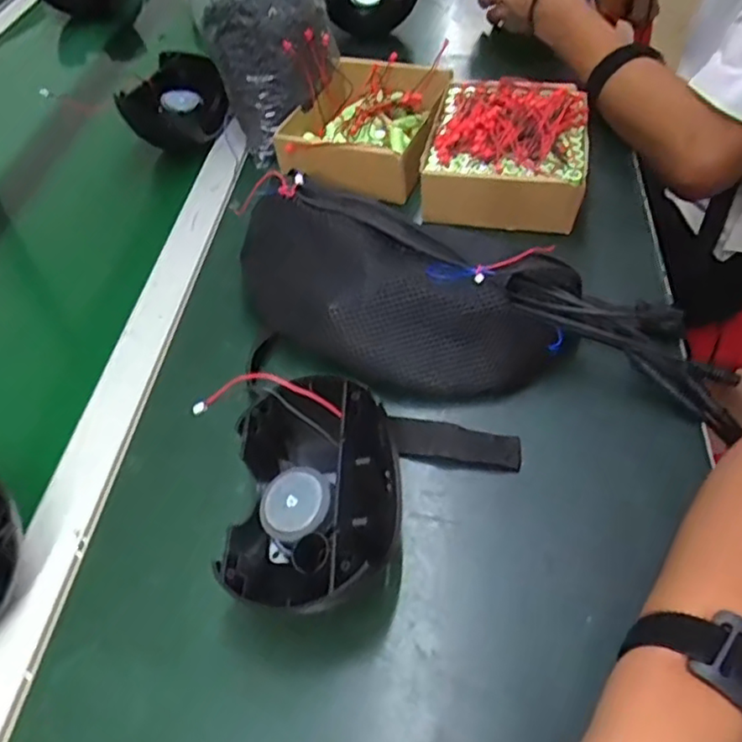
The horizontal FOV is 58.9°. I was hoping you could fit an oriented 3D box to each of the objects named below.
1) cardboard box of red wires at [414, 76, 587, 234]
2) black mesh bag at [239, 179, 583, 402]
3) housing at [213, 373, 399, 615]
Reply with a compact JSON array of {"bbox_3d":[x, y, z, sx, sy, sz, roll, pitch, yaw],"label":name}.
[{"bbox_3d":[0.122,-0.198,0.580,0.136,0.083,0.127,10,51,13],"label":"cardboard box of red wires"},{"bbox_3d":[0.012,-0.056,0.487,0.257,0.083,0.114,17,53,19],"label":"black mesh bag"},{"bbox_3d":[-0.033,0.078,0.383,0.098,0.077,0.136,-1,49,5],"label":"housing"}]

